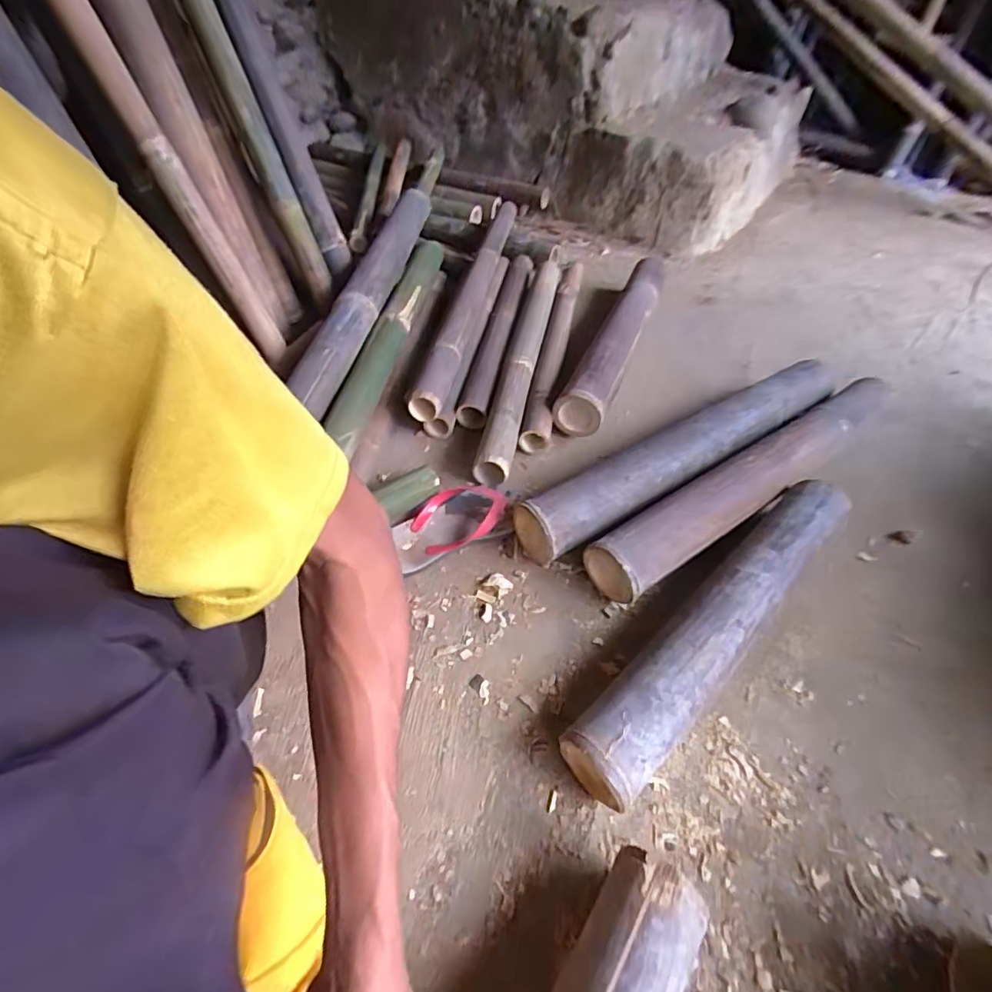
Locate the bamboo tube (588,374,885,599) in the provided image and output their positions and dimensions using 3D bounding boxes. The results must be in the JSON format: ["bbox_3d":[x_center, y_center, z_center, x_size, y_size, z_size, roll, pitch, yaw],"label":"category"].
[{"bbox_3d":[0.362,-0.021,0.746,0.566,0.085,0.089,-27,51,-23],"label":"bamboo tube"}]

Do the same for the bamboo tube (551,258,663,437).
[{"bbox_3d":[0.244,-0.300,1.014,0.086,0.097,0.545,19,49,18],"label":"bamboo tube"}]

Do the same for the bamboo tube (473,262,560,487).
[{"bbox_3d":[0.050,-0.250,0.981,0.060,0.050,0.604,7,48,9],"label":"bamboo tube"}]

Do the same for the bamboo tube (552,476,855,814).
[{"bbox_3d":[0.253,0.139,0.599,0.470,0.080,0.079,-36,56,-29],"label":"bamboo tube"}]

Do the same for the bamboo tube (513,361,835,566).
[{"bbox_3d":[0.287,-0.063,0.786,0.591,0.087,0.081,-27,51,-20],"label":"bamboo tube"}]

